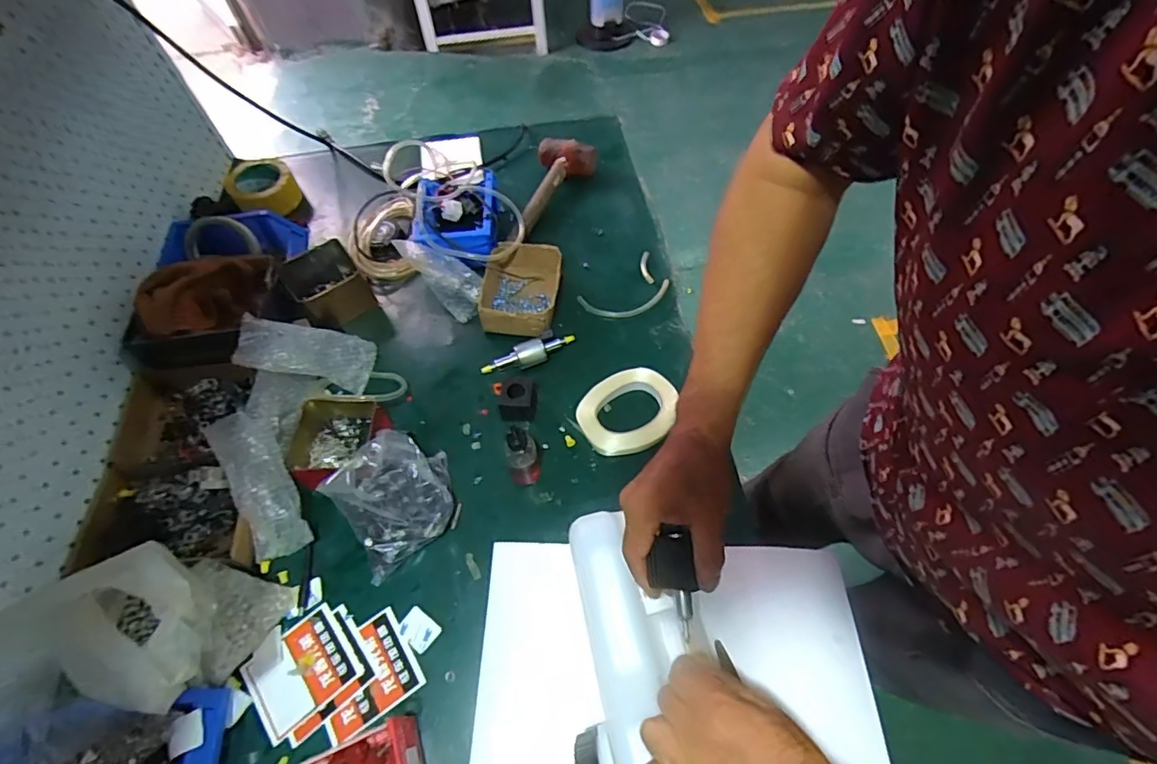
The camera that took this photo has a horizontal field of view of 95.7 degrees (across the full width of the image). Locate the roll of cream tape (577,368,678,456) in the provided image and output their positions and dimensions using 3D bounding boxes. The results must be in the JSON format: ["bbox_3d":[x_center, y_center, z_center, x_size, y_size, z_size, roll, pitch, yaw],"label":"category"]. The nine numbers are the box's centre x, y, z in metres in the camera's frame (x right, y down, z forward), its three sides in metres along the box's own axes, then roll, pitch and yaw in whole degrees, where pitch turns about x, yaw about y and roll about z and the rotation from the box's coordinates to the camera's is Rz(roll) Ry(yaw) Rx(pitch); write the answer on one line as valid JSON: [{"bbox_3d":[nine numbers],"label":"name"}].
[{"bbox_3d":[0.065,0.037,0.667,0.127,0.029,0.106,-33,62,-17],"label":"roll of cream tape"}]

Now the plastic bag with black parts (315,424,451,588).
[{"bbox_3d":[-0.202,0.128,0.582,0.123,0.094,0.108,-29,61,-15],"label":"plastic bag with black parts"}]

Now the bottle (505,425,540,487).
[{"bbox_3d":[-0.066,0.081,0.607,0.037,0.097,0.044,-14,58,-6],"label":"bottle"}]

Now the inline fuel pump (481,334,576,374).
[{"bbox_3d":[-0.067,-0.038,0.714,0.131,0.027,0.028,-21,59,-10],"label":"inline fuel pump"}]

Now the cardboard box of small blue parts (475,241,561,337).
[{"bbox_3d":[-0.084,-0.132,0.754,0.109,0.052,0.134,4,58,5],"label":"cardboard box of small blue parts"}]

